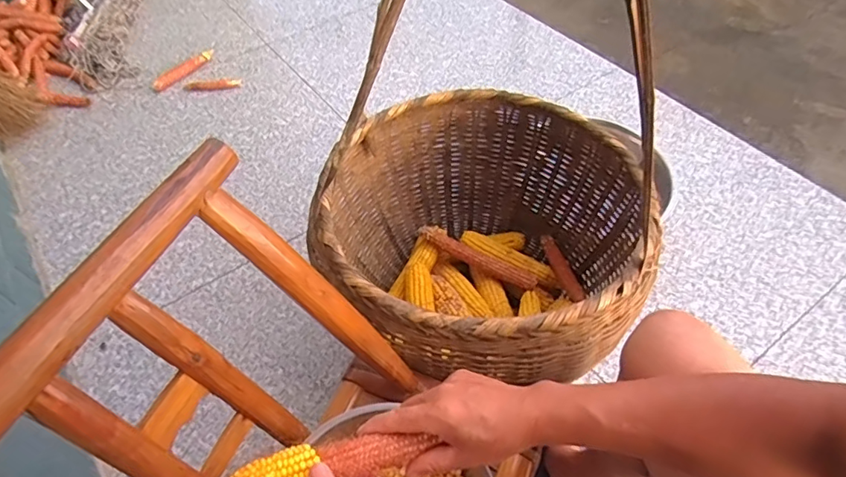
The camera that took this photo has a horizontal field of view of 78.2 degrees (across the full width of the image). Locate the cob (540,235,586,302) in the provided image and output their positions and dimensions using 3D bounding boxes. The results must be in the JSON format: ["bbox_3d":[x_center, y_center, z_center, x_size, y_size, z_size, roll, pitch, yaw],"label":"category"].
[{"bbox_3d":[0.268,0.053,1.020,0.028,0.020,0.160,-15,53,-11],"label":"cob"}]

